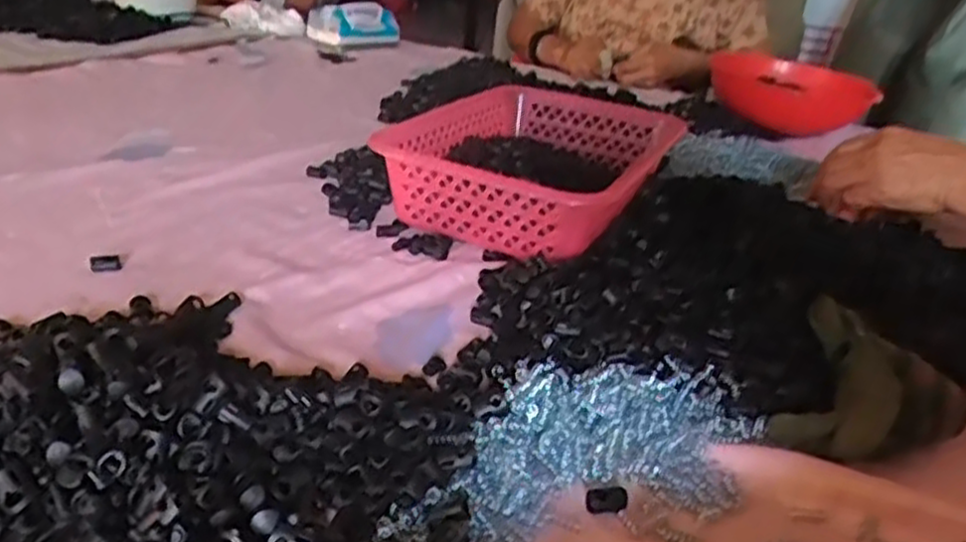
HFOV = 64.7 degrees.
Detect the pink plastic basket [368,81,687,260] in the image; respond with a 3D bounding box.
[{"bbox_3d":[0.052,-0.095,0.728,0.203,0.087,0.298,17,29,20],"label":"pink plastic basket"}]

